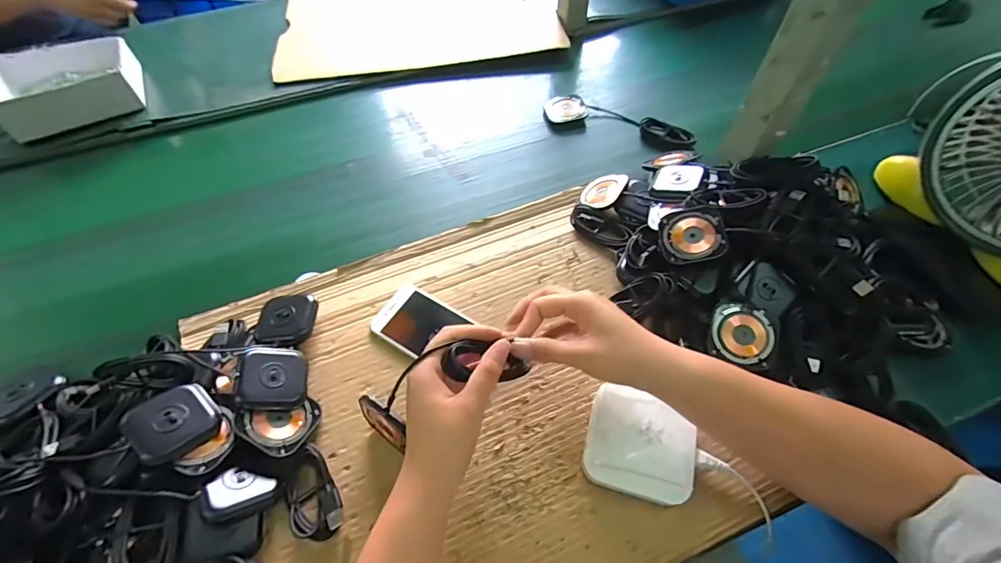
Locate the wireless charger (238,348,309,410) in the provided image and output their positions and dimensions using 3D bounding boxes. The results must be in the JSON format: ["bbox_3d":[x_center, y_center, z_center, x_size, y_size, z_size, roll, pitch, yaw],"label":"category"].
[{"bbox_3d":[-0.205,0.086,0.413,0.057,0.014,0.056,4,50,-31],"label":"wireless charger"}]

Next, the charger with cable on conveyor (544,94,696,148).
[{"bbox_3d":[0.172,-0.238,0.665,0.214,0.018,0.058,18,58,11],"label":"charger with cable on conveyor"}]

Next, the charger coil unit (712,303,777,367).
[{"bbox_3d":[0.230,0.050,0.430,0.056,0.014,0.054,-3,72,9],"label":"charger coil unit"}]

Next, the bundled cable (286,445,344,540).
[{"bbox_3d":[-0.158,0.177,0.377,0.040,0.018,0.073,-28,61,-17],"label":"bundled cable"}]

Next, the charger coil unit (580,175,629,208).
[{"bbox_3d":[0.128,-0.112,0.558,0.059,0.004,0.045,-32,50,17],"label":"charger coil unit"}]

